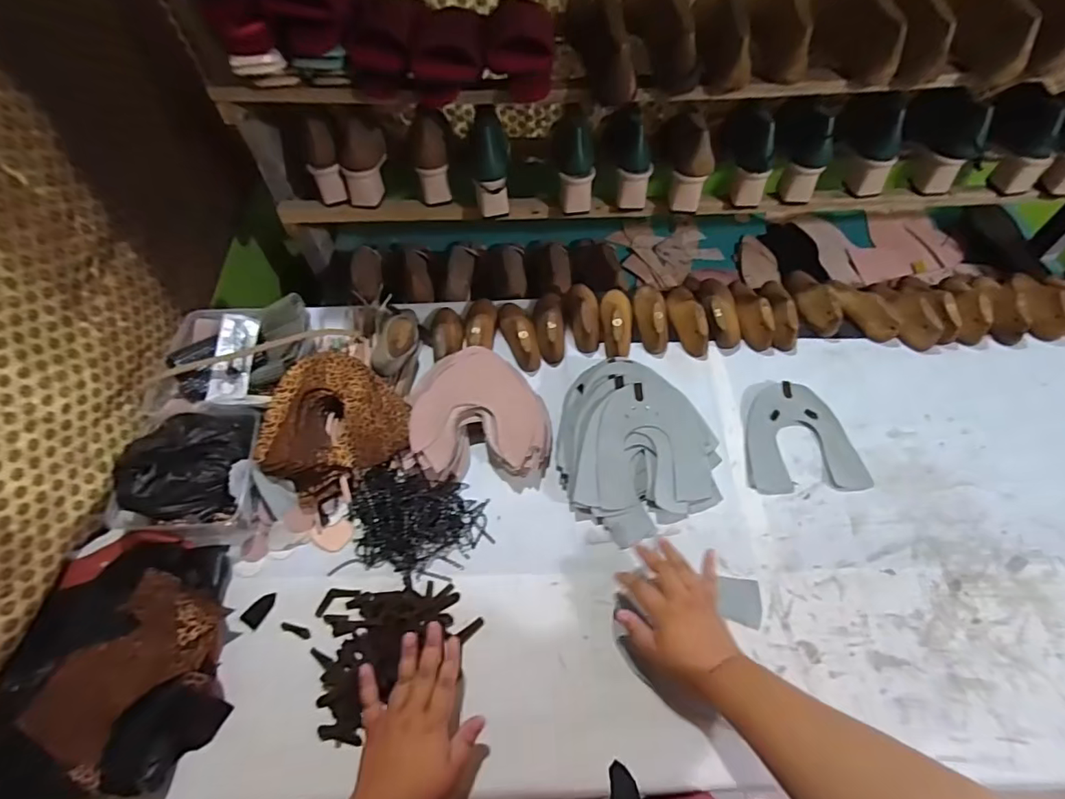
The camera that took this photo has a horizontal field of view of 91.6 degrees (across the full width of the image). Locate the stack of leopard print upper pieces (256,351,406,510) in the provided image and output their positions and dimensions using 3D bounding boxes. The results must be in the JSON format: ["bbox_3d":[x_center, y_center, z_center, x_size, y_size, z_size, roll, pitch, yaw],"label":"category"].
[{"bbox_3d":[-0.273,0.034,0.713,0.186,0.079,0.179,-24,59,-13],"label":"stack of leopard print upper pieces"}]

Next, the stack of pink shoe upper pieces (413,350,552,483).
[{"bbox_3d":[-0.071,0.018,0.730,0.190,0.061,0.185,-3,59,0],"label":"stack of pink shoe upper pieces"}]

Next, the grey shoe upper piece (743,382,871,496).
[{"bbox_3d":[0.372,0.052,0.731,0.158,0.008,0.166,-2,59,-2],"label":"grey shoe upper piece"}]

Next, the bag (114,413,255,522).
[{"bbox_3d":[-0.434,0.075,0.654,0.139,0.068,0.151,-1,57,2],"label":"bag"}]

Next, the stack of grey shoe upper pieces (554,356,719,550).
[{"bbox_3d":[0.139,0.054,0.703,0.221,0.061,0.236,-18,60,-9],"label":"stack of grey shoe upper pieces"}]

